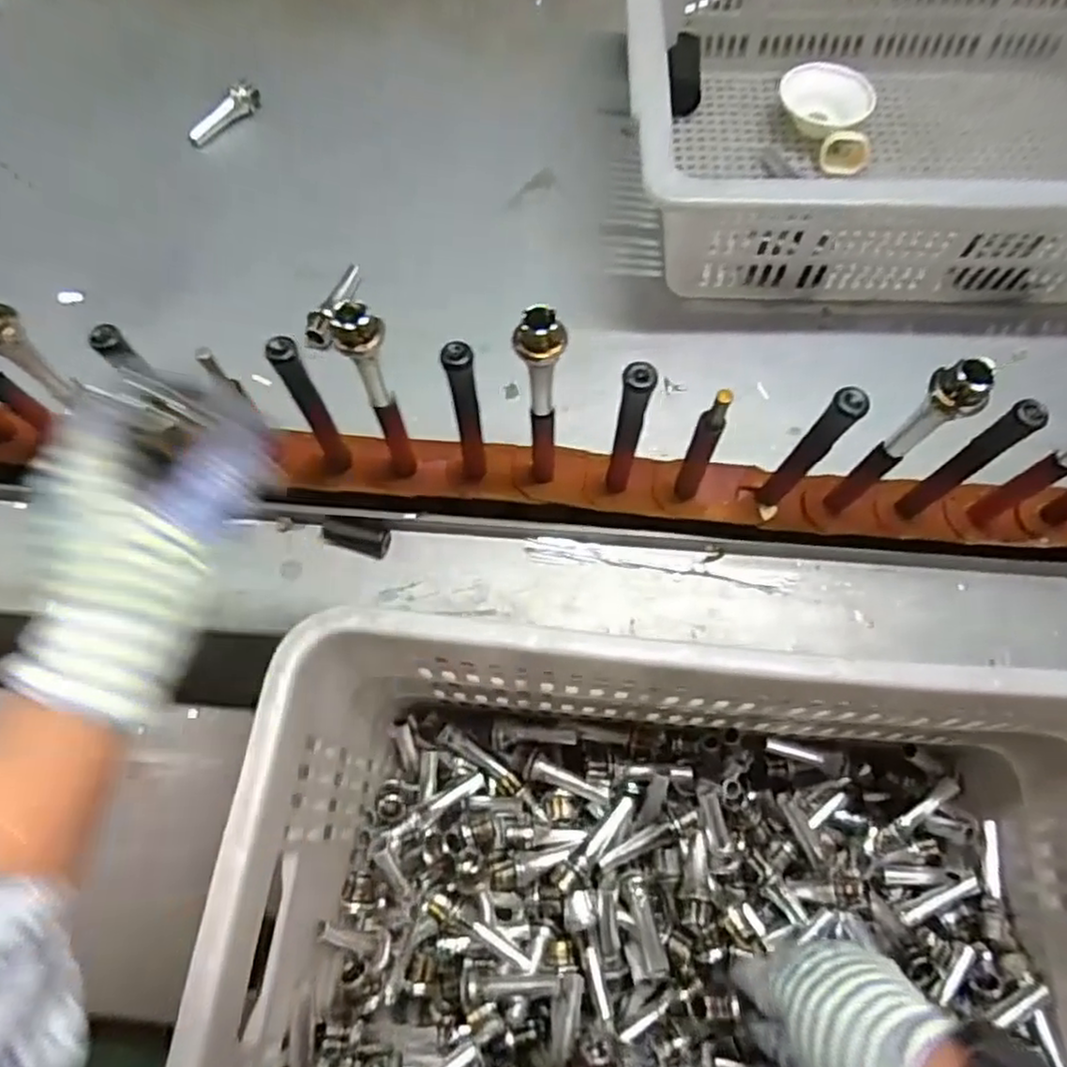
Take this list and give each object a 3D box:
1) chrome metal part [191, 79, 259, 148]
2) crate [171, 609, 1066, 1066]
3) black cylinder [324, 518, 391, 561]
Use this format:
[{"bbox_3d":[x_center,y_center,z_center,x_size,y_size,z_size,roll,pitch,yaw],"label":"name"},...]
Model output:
[{"bbox_3d":[-0.298,-0.403,0.678,0.019,0.023,0.080,39,71,16],"label":"chrome metal part"},{"bbox_3d":[0.109,0.246,0.427,0.529,0.233,0.350,3,69,0],"label":"crate"},{"bbox_3d":[-0.129,0.002,0.513,0.049,0.016,0.018,14,66,6],"label":"black cylinder"}]

